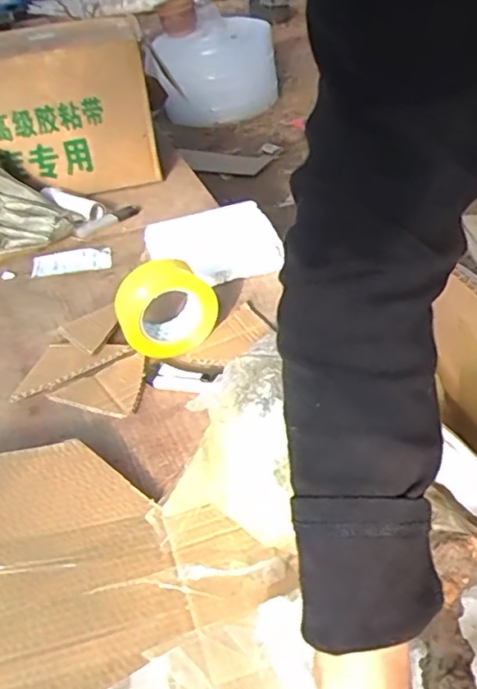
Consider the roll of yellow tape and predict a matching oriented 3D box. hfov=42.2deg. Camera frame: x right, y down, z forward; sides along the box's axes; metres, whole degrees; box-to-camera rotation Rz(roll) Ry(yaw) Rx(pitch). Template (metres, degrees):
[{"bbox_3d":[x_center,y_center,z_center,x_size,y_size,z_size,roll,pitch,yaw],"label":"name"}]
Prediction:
[{"bbox_3d":[-0.095,-0.044,0.804,0.128,0.120,0.065,-19,41,-14],"label":"roll of yellow tape"}]

